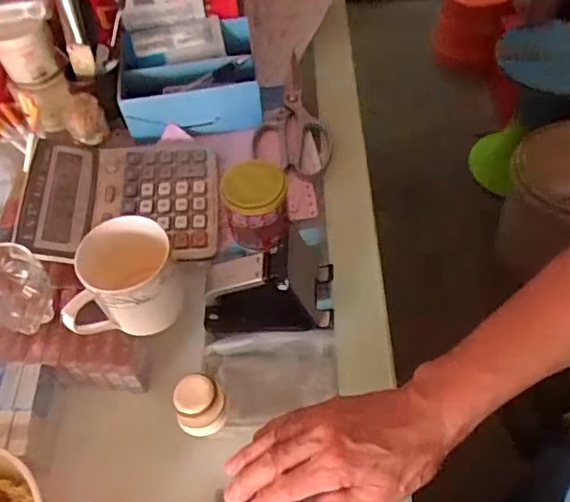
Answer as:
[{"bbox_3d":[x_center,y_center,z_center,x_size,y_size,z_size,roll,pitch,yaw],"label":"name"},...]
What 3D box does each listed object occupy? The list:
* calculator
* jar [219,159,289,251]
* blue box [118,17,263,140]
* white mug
[{"bbox_3d":[-0.171,-0.057,0.616,0.196,0.045,0.163,-4,54,3],"label":"calculator"},{"bbox_3d":[-0.027,-0.046,0.564,0.062,0.066,0.066,-3,54,4],"label":"jar"},{"bbox_3d":[-0.112,-0.209,0.690,0.154,0.076,0.124,-7,54,0],"label":"blue box"},{"bbox_3d":[-0.142,0.027,0.526,0.094,0.074,0.089,-14,54,-4],"label":"white mug"}]

